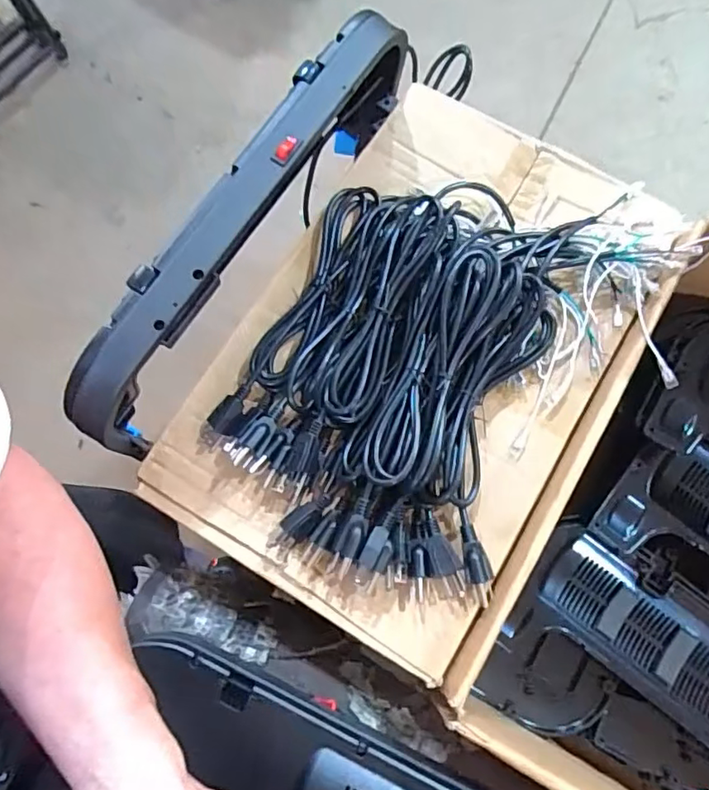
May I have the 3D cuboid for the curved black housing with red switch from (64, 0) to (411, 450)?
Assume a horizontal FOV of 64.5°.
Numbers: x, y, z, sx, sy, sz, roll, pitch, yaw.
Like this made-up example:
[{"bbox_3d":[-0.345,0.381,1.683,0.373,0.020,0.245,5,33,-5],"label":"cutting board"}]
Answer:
[{"bbox_3d":[-0.097,-0.147,0.546,0.074,0.184,0.480,31,77,10],"label":"curved black housing with red switch"}]

